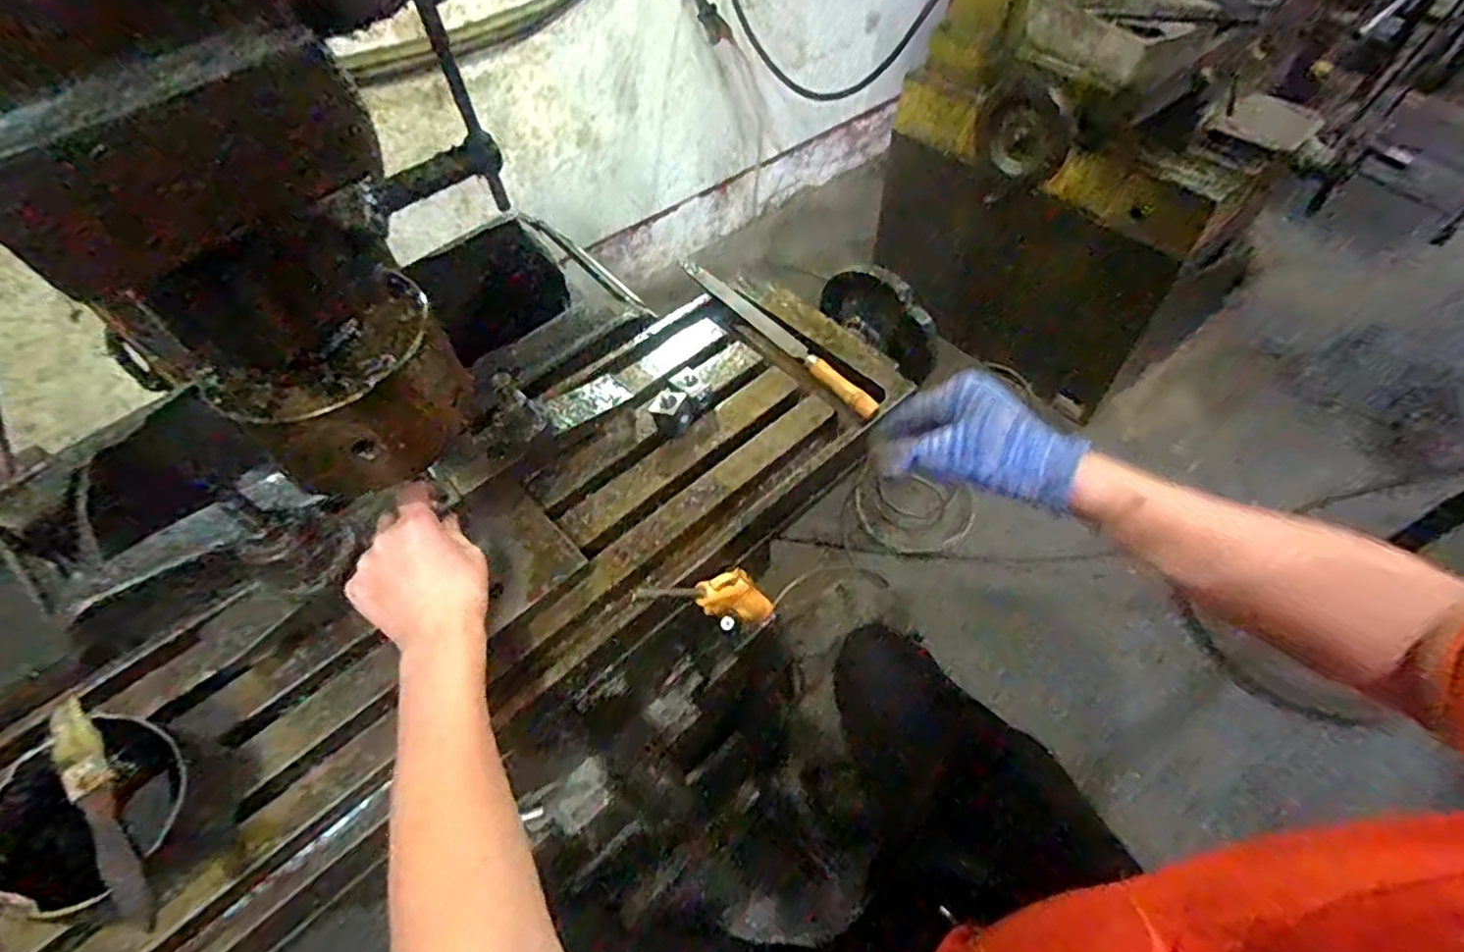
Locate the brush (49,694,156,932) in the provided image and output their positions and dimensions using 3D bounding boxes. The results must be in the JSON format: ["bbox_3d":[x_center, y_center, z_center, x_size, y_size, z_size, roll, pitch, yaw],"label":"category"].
[{"bbox_3d":[-0.379,0.200,0.399,0.019,0.027,0.153,-34,60,-20],"label":"brush"}]

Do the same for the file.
[{"bbox_3d":[0.039,-0.148,0.667,0.020,0.023,0.291,-32,59,-19],"label":"file"}]

